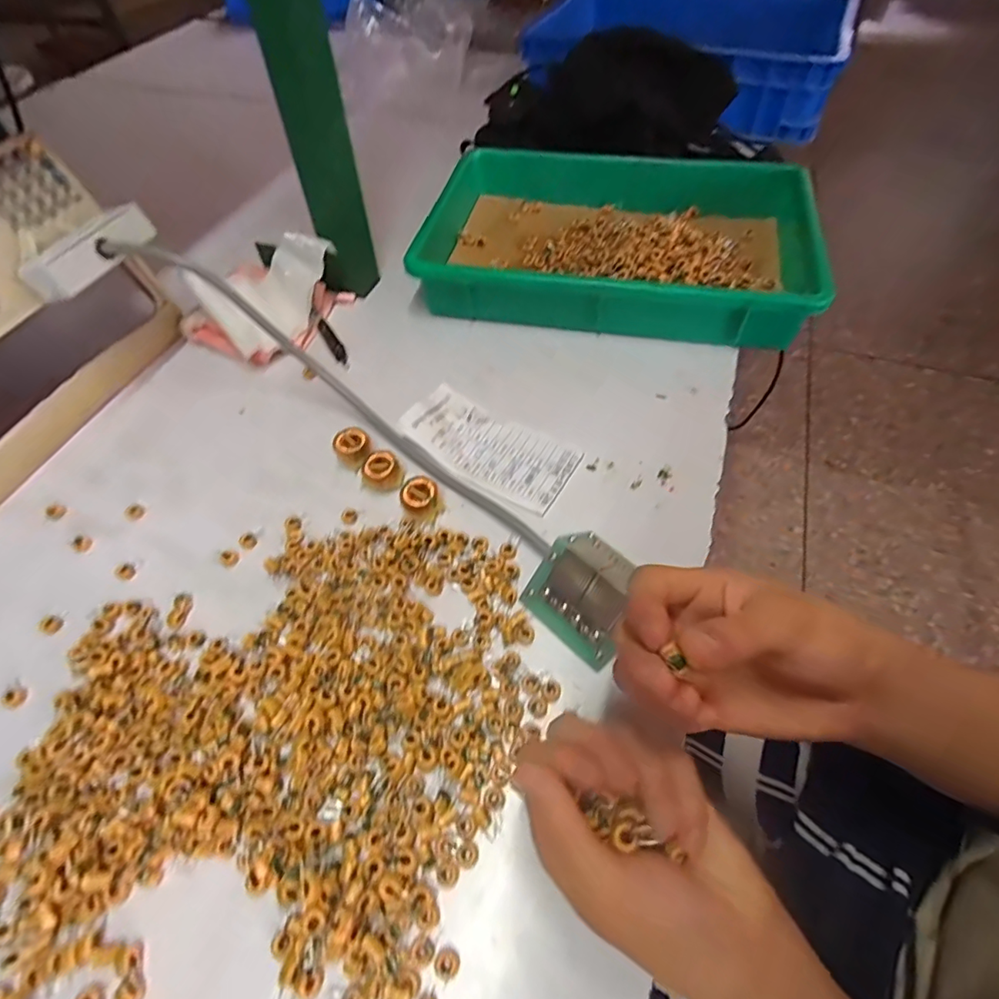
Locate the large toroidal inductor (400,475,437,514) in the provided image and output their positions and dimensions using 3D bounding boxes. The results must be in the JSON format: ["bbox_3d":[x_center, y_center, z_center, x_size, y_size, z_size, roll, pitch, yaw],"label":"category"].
[{"bbox_3d":[-0.058,0.001,0.380,0.025,0.024,0.026,-12,57,-6],"label":"large toroidal inductor"}]

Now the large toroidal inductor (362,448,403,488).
[{"bbox_3d":[-0.088,-0.020,0.396,0.028,0.026,0.026,-1,57,1],"label":"large toroidal inductor"}]

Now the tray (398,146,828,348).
[{"bbox_3d":[0.117,-0.267,0.528,0.371,0.060,0.244,11,58,9],"label":"tray"}]

